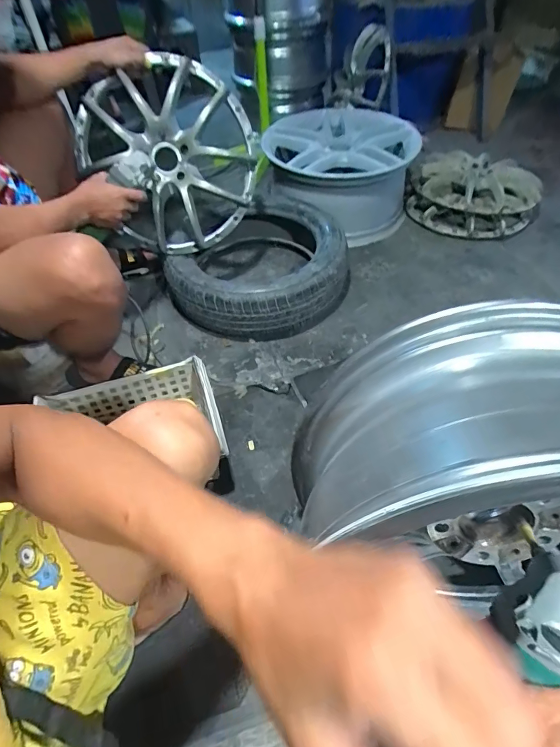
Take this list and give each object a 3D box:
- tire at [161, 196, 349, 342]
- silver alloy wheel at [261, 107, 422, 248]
[{"bbox_3d":[-0.074,-0.340,1.168,0.503,0.171,0.530,-2,50,2],"label":"tire"},{"bbox_3d":[0.195,-0.700,1.377,0.450,0.274,0.452,-2,50,2],"label":"silver alloy wheel"}]

